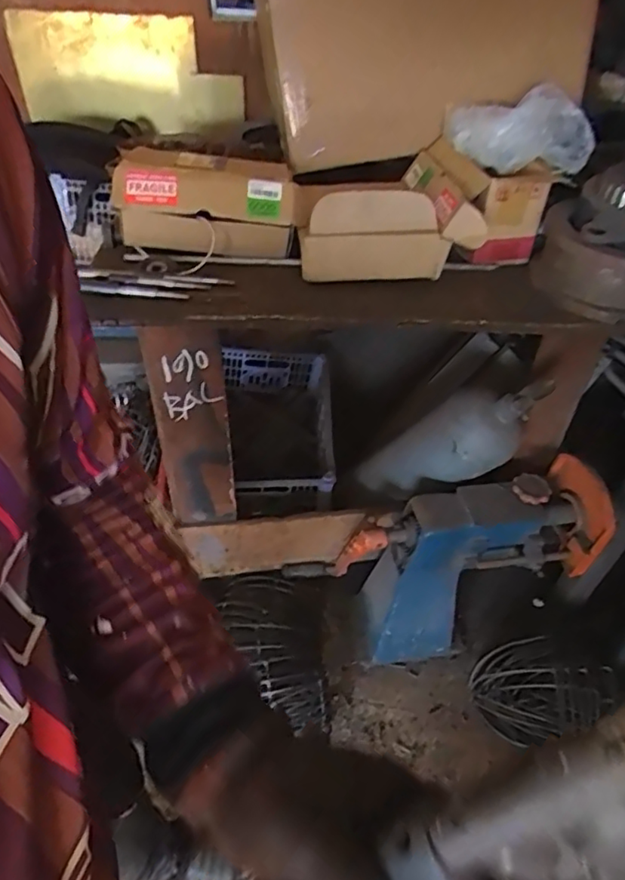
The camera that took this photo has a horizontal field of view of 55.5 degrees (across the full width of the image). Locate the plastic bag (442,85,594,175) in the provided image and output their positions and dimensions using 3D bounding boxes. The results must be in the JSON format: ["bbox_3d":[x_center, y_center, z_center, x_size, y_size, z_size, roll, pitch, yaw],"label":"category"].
[{"bbox_3d":[0.317,-0.482,0.936,0.238,0.092,0.146,18,48,14],"label":"plastic bag"}]

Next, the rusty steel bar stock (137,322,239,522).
[{"bbox_3d":[-0.204,-0.009,1.015,0.118,0.440,0.023,-1,40,-3],"label":"rusty steel bar stock"}]

